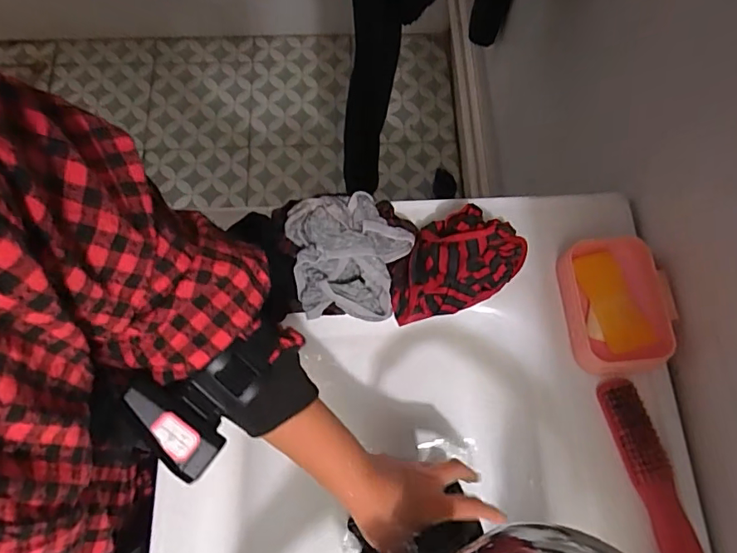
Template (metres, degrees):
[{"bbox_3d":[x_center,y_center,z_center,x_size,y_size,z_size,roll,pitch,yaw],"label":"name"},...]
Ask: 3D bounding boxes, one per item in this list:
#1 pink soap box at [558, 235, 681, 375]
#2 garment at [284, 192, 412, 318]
[{"bbox_3d":[0.237,0.026,0.486,0.091,0.035,0.126,-3,70,-2],"label":"pink soap box"},{"bbox_3d":[-0.015,-0.018,0.487,0.113,0.048,0.116,0,70,-1],"label":"garment"}]

